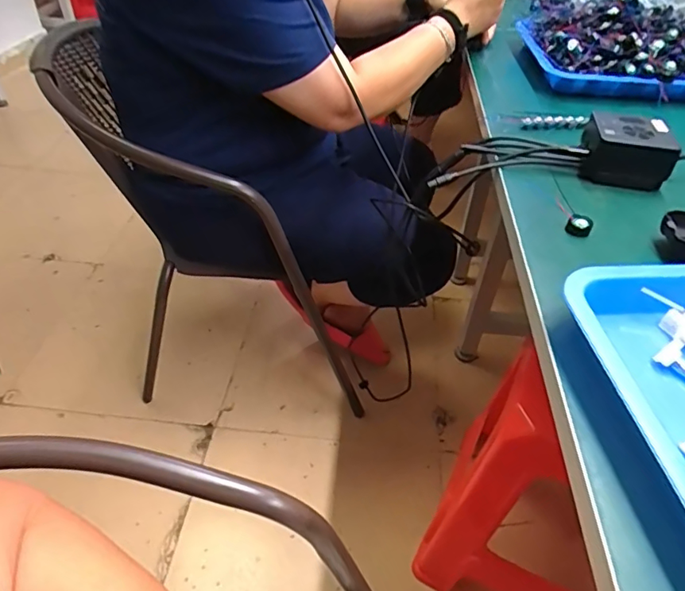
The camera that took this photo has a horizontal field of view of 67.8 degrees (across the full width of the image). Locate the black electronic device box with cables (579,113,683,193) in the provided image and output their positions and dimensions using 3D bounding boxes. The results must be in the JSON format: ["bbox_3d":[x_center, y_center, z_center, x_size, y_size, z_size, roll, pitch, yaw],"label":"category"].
[{"bbox_3d":[0.300,-0.155,0.539,0.083,0.048,0.066,11,44,9],"label":"black electronic device box with cables"}]

